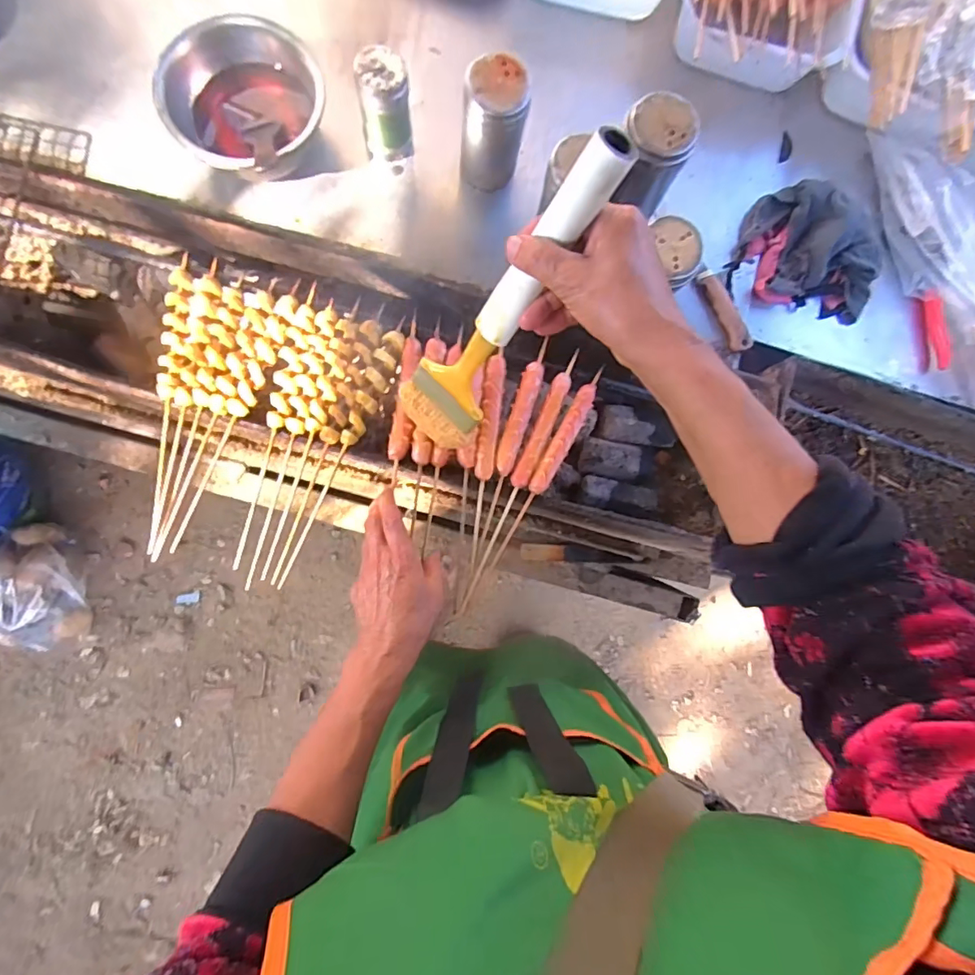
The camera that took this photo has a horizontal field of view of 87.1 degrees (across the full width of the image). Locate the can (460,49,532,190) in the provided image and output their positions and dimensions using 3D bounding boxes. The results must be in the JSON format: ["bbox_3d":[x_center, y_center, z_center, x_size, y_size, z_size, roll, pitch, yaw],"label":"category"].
[{"bbox_3d":[0.006,-0.363,0.518,0.061,0.110,0.055,2,85,-3],"label":"can"}]

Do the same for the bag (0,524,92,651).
[{"bbox_3d":[-0.981,0.213,1.103,0.142,0.133,0.255,-4,86,-4],"label":"bag"}]

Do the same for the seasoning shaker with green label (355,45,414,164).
[{"bbox_3d":[-0.103,-0.385,0.521,0.049,0.097,0.041,-4,86,-4],"label":"seasoning shaker with green label"}]

